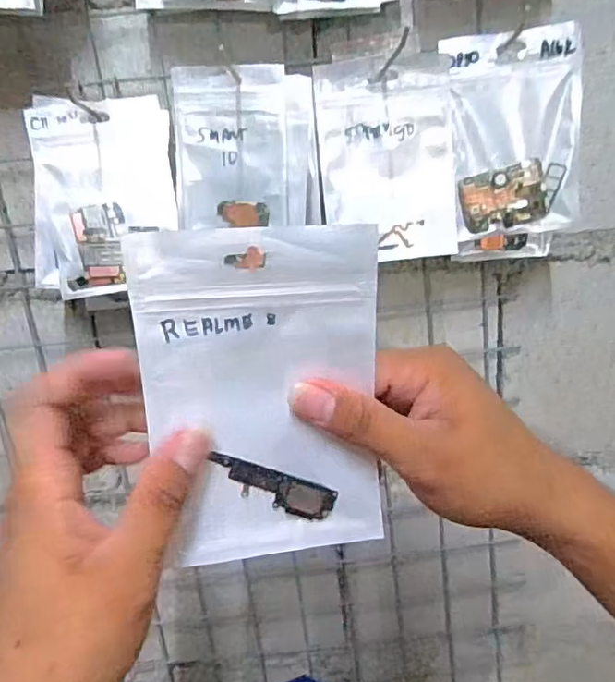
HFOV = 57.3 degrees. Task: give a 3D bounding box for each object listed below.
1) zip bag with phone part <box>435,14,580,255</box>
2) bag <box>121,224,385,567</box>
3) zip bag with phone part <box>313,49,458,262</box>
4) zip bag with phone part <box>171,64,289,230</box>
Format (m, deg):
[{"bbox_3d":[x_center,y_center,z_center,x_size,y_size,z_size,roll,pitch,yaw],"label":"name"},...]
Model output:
[{"bbox_3d":[0.167,-0.156,0.461,0.103,0.170,0.026,-4,16,4],"label":"zip bag with phone part"},{"bbox_3d":[-0.019,0.025,0.254,0.102,0.148,0.017,-8,17,-7],"label":"bag"},{"bbox_3d":[0.064,-0.144,0.454,0.106,0.150,0.010,-6,16,-3],"label":"zip bag with phone part"},{"bbox_3d":[-0.058,-0.144,0.424,0.087,0.111,0.009,-5,16,2],"label":"zip bag with phone part"}]

